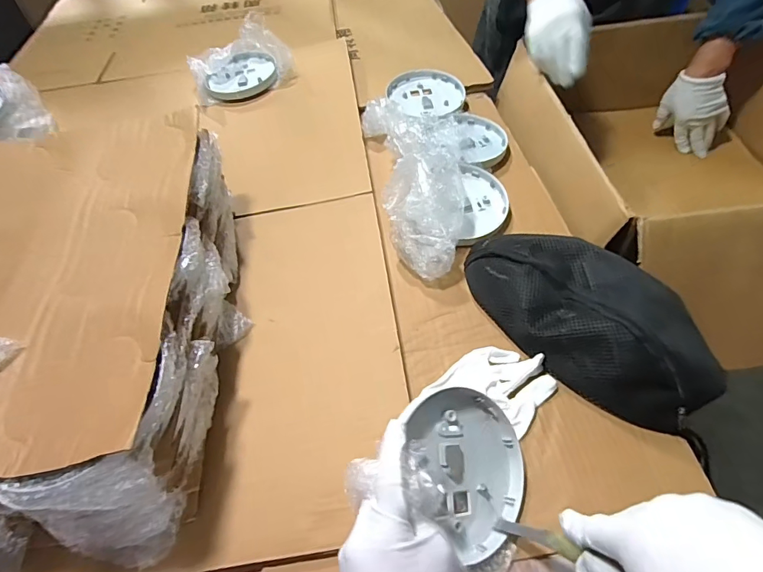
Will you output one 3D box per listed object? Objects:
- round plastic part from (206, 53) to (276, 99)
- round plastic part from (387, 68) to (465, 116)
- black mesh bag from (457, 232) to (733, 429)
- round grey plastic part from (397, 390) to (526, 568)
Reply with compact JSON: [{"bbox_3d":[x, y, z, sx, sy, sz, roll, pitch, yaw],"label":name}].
[{"bbox_3d":[-0.254,-0.393,0.802,0.111,0.026,0.133,15,56,16],"label":"round plastic part"},{"bbox_3d":[0.080,-0.349,0.776,0.130,0.026,0.130,-3,53,3],"label":"round plastic part"},{"bbox_3d":[0.218,0.020,0.464,0.274,0.072,0.146,36,64,28],"label":"black mesh bag"},{"bbox_3d":[0.069,0.150,0.368,0.033,0.134,0.116,-22,27,47],"label":"round grey plastic part"}]

